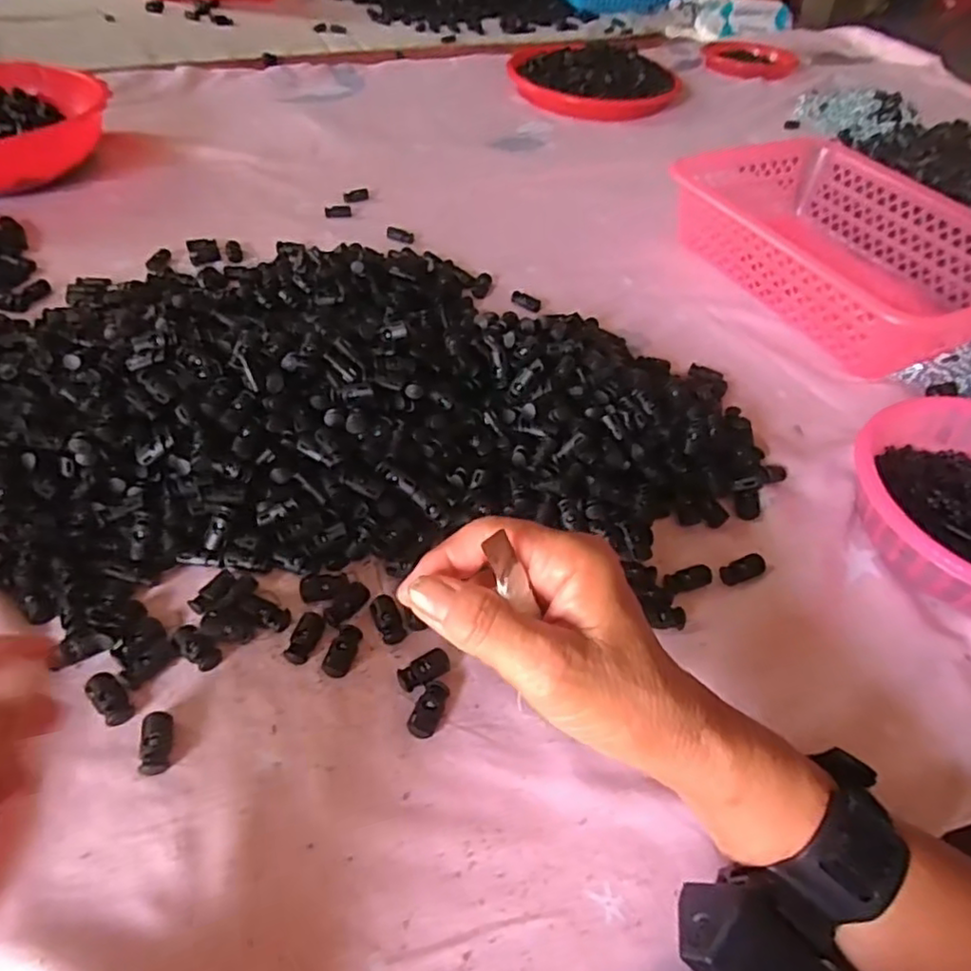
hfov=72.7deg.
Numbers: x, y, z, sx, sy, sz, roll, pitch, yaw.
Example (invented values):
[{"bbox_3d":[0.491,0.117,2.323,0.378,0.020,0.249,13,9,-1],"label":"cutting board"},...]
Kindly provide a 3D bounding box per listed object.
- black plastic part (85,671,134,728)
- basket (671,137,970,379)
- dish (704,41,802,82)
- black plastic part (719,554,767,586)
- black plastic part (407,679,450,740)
[{"bbox_3d":[-0.186,0.105,0.326,0.030,0.006,0.013,37,55,26],"label":"black plastic part"},{"bbox_3d":[0.327,-0.222,0.616,0.196,0.078,0.306,-20,52,-20],"label":"basket"},{"bbox_3d":[0.435,-0.691,1.073,0.149,0.023,0.123,-8,49,-11],"label":"dish"},{"bbox_3d":[0.159,0.051,0.407,0.032,0.008,0.014,-17,51,-19],"label":"black plastic part"},{"bbox_3d":[-0.029,0.113,0.335,0.014,0.007,0.029,19,49,13],"label":"black plastic part"}]

